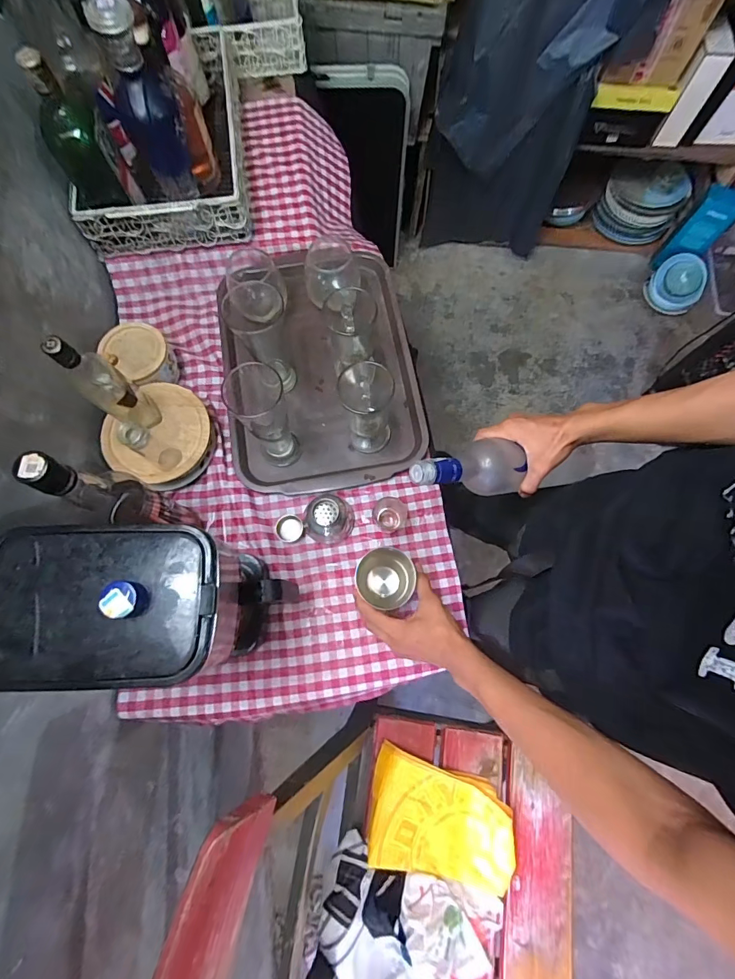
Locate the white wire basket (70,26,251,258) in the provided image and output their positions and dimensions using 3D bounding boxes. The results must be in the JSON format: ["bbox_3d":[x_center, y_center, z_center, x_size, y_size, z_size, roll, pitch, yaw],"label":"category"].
[{"bbox_3d":[-0.344,-0.593,0.702,0.247,0.085,0.396,-9,74,-3],"label":"white wire basket"}]

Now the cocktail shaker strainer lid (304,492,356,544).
[{"bbox_3d":[-0.057,0.038,0.599,0.071,0.036,0.070,-2,74,-1],"label":"cocktail shaker strainer lid"}]

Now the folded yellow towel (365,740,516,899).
[{"bbox_3d":[0.129,0.566,0.704,0.254,0.054,0.161,17,74,5],"label":"folded yellow towel"}]

